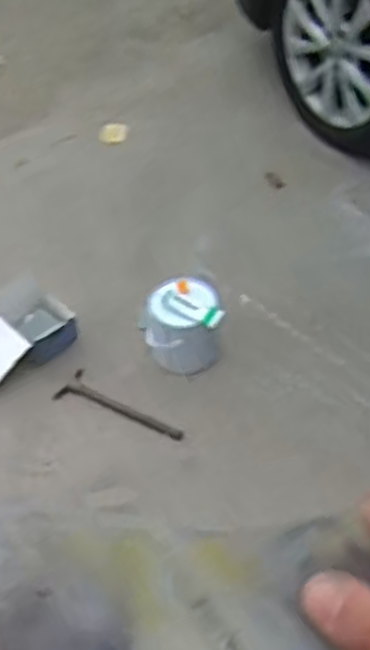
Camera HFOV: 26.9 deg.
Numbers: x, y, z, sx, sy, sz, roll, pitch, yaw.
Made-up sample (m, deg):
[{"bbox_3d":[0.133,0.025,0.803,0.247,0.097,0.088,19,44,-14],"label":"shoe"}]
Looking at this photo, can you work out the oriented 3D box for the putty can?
[{"bbox_3d":[-0.001,0.001,1.714,0.161,0.132,0.176,-1,50,1],"label":"putty can"}]

